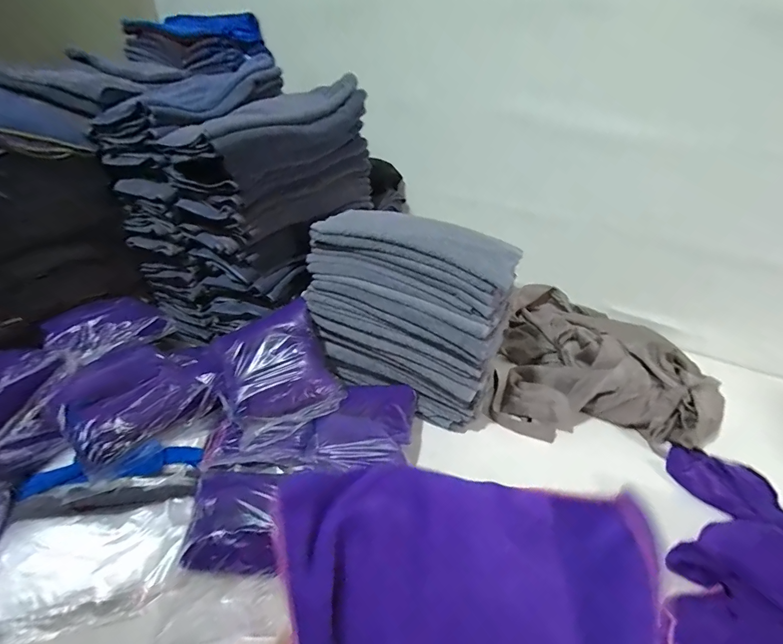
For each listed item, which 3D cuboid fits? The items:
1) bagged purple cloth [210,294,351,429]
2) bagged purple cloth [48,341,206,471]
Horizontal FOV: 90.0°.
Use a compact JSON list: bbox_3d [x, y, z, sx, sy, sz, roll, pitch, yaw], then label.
[{"bbox_3d":[-0.201,0.082,0.687,0.180,0.047,0.219,-25,71,-18],"label":"bagged purple cloth"},{"bbox_3d":[-0.411,0.121,0.616,0.182,0.054,0.187,23,42,23],"label":"bagged purple cloth"}]

